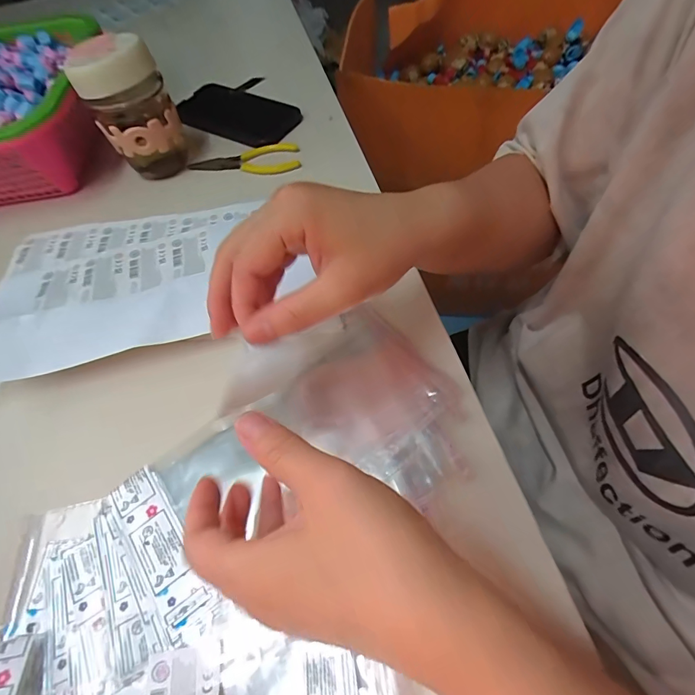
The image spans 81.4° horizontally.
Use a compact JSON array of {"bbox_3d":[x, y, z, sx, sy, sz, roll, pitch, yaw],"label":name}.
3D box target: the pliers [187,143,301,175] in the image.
[{"bbox_3d":[-0.122,-0.221,0.480,0.129,0.015,0.050,-8,59,2],"label":"pliers"}]

